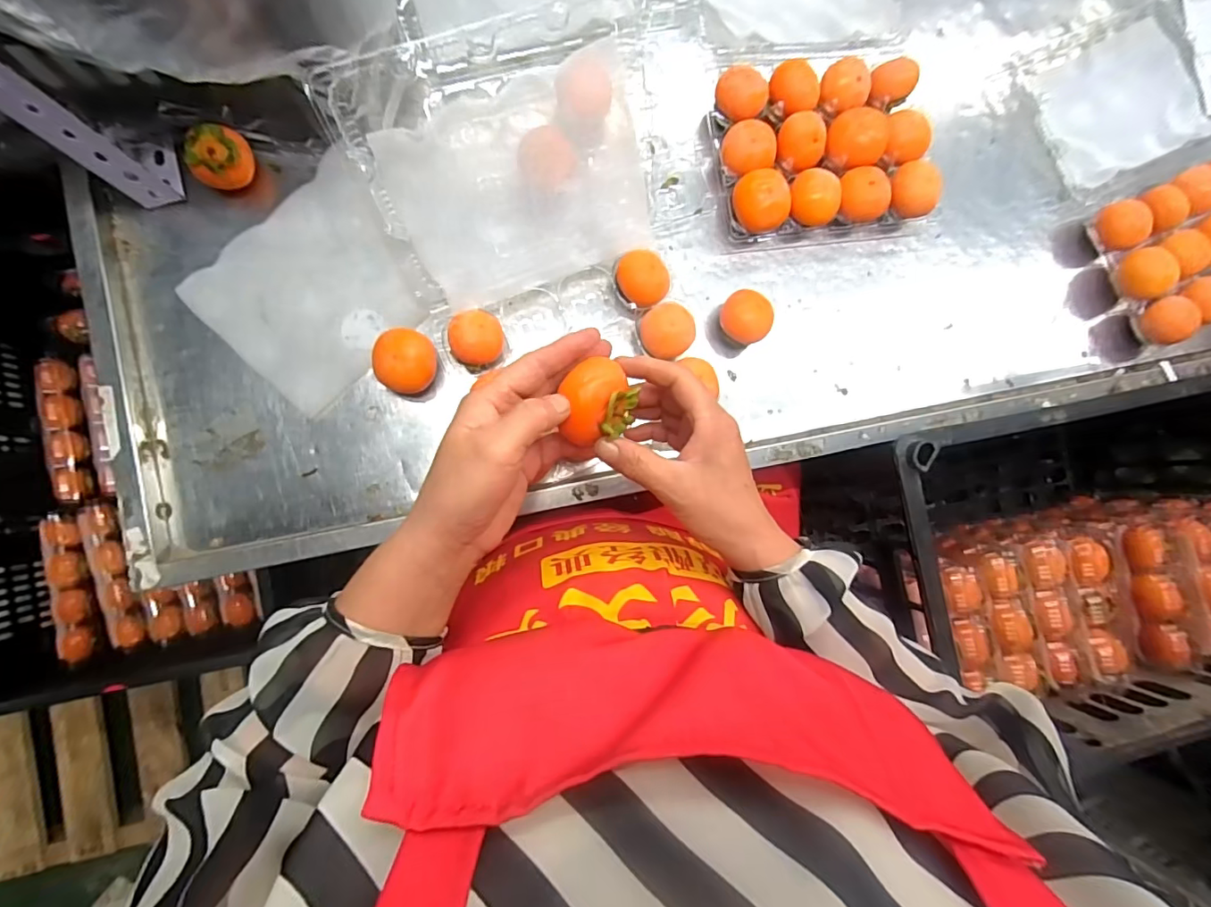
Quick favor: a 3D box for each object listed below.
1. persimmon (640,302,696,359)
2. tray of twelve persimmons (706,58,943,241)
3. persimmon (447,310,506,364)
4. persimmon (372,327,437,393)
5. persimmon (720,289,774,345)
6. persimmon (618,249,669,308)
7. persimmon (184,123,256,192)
[{"bbox_3d":[0.053,-0.109,0.471,0.046,0.045,0.046,0,89,-8],"label":"persimmon"},{"bbox_3d":[0.211,-0.297,0.502,0.212,0.043,0.161,-9,90,-8],"label":"tray of twelve persimmons"},{"bbox_3d":[-0.111,-0.099,0.454,0.043,0.044,0.045,-3,88,-8],"label":"persimmon"},{"bbox_3d":[-0.170,-0.078,0.444,0.047,0.045,0.051,0,89,-8],"label":"persimmon"},{"bbox_3d":[0.128,-0.126,0.483,0.047,0.040,0.046,0,89,-8],"label":"persimmon"},{"bbox_3d":[0.033,-0.158,0.476,0.043,0.041,0.049,-27,92,-7],"label":"persimmon"},{"bbox_3d":[-0.318,-0.245,0.431,0.041,0.040,0.052,45,84,-5],"label":"persimmon"}]

